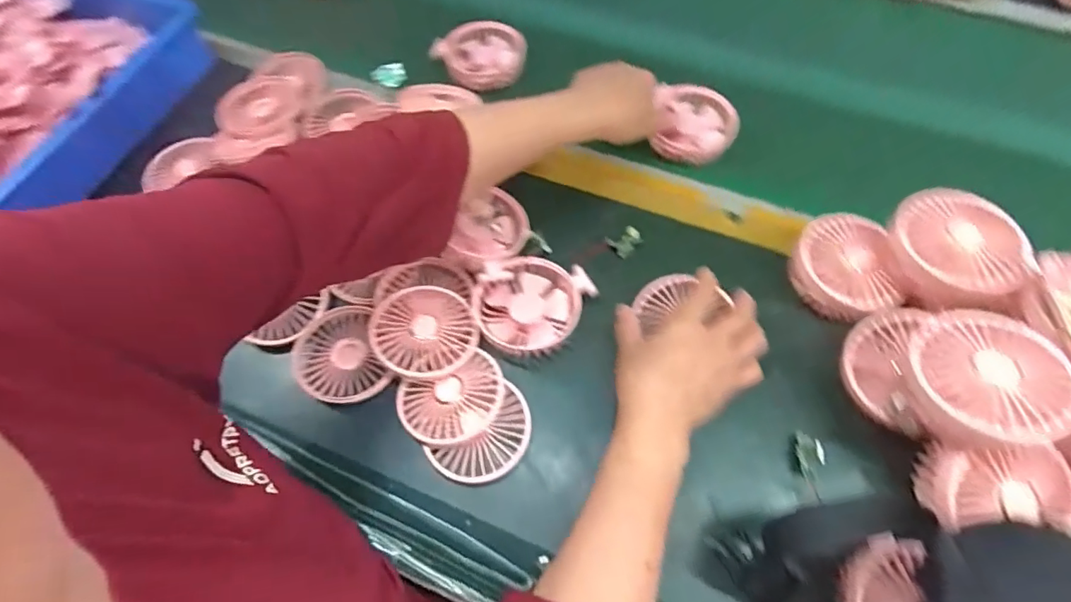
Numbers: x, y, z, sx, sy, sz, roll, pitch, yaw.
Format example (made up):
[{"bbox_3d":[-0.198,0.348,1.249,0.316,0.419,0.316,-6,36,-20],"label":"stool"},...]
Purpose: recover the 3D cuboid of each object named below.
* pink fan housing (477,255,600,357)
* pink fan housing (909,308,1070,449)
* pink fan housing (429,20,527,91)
[{"bbox_3d":[-0.003,0.000,0.446,0.098,0.025,0.079,5,63,4],"label":"pink fan housing"},{"bbox_3d":[0.293,0.050,0.341,0.090,0.030,0.087,2,55,18],"label":"pink fan housing"},{"bbox_3d":[-0.058,-0.284,0.605,0.109,0.035,0.077,-21,64,-9],"label":"pink fan housing"}]

